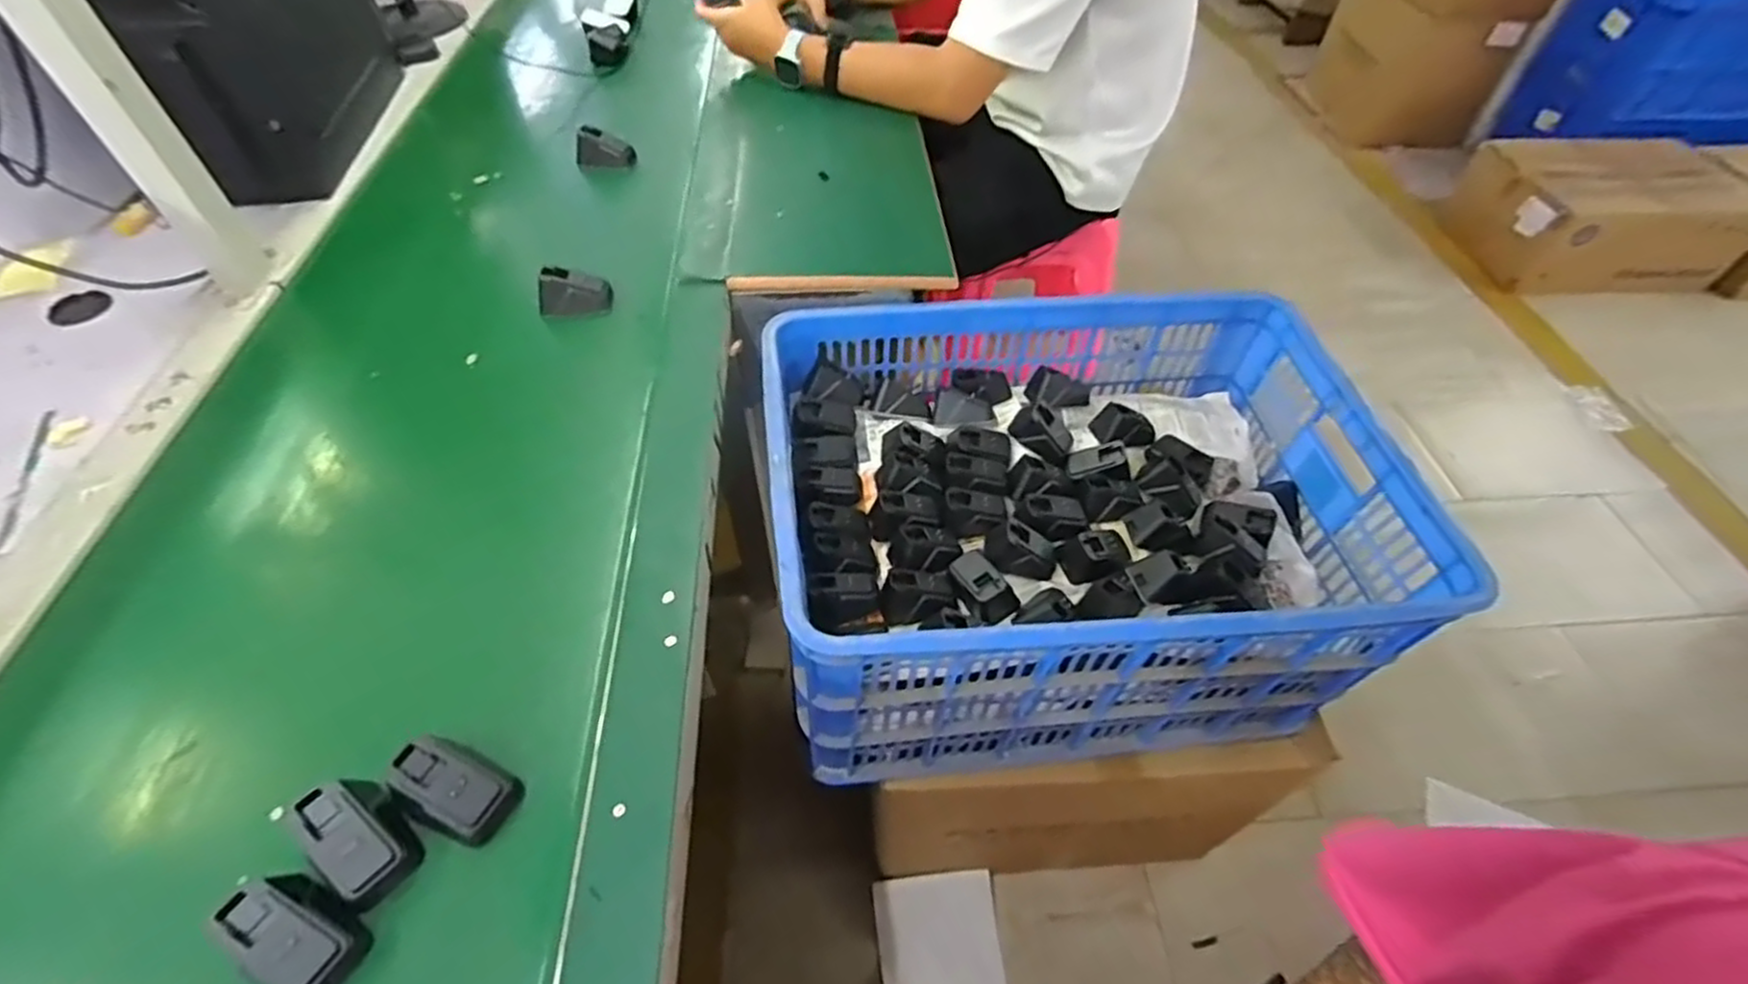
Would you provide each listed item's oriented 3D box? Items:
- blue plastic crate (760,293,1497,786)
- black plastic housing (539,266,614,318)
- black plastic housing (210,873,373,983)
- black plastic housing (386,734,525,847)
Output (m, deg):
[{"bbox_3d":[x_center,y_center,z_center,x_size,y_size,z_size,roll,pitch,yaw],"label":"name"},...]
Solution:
[{"bbox_3d":[0.196,0.031,0.790,0.572,0.288,0.404,-5,51,-4],"label":"blue plastic crate"},{"bbox_3d":[-0.297,-0.198,0.727,0.065,0.038,0.036,-7,51,-6],"label":"black plastic housing"},{"bbox_3d":[-0.301,0.232,0.377,0.063,0.036,0.046,22,54,17],"label":"black plastic housing"},{"bbox_3d":[-0.241,0.169,0.422,0.060,0.034,0.042,19,53,15],"label":"black plastic housing"}]

